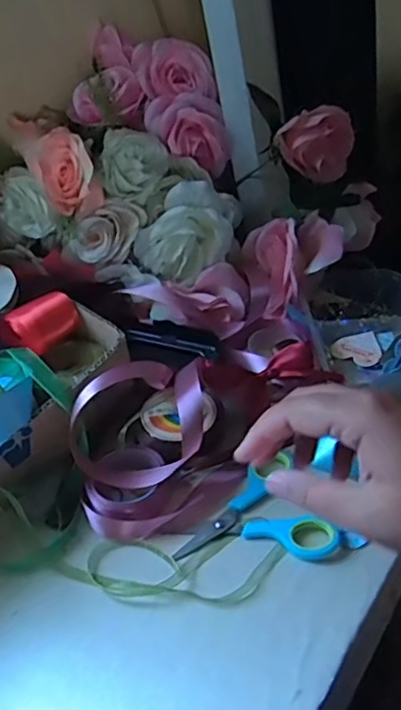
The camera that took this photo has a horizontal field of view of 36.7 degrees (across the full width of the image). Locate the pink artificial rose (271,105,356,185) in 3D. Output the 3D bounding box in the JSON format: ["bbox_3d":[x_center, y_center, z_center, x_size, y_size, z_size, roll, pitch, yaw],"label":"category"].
[{"bbox_3d":[0.114,-0.211,0.606,0.075,0.063,0.063,6,42,11],"label":"pink artificial rose"}]

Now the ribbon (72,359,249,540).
[{"bbox_3d":[-0.032,0.063,0.432,0.112,0.065,0.102,-2,41,2],"label":"ribbon"}]

